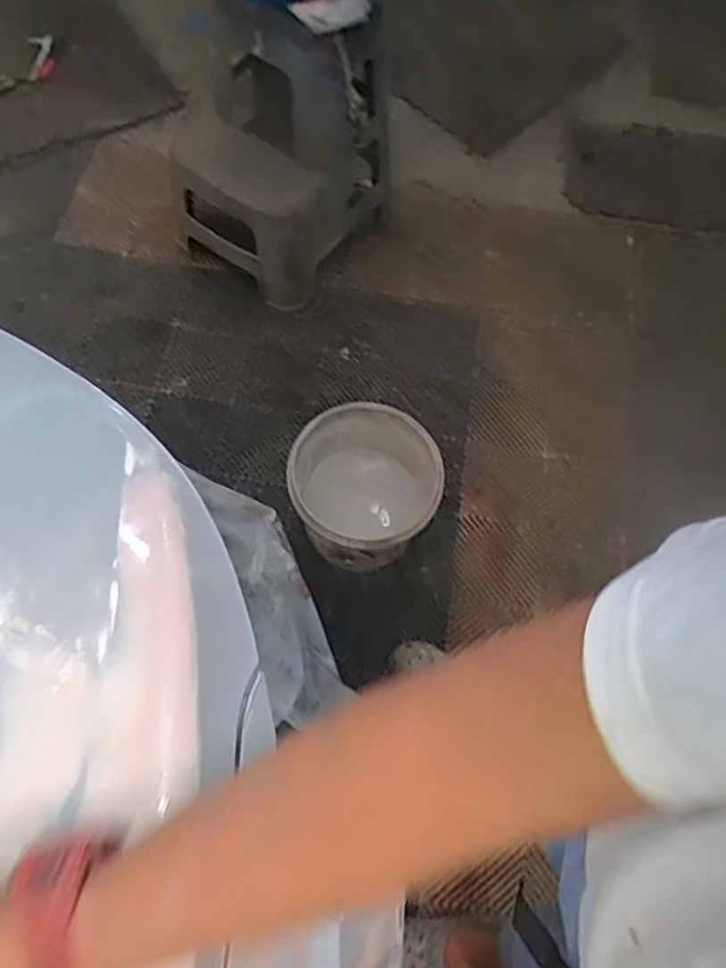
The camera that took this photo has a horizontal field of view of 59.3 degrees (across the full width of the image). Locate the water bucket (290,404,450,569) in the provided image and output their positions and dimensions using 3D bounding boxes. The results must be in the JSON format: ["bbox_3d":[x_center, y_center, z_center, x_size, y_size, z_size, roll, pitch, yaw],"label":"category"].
[{"bbox_3d":[0.002,0.024,1.365,0.287,0.269,0.287,1,67,-3],"label":"water bucket"}]

